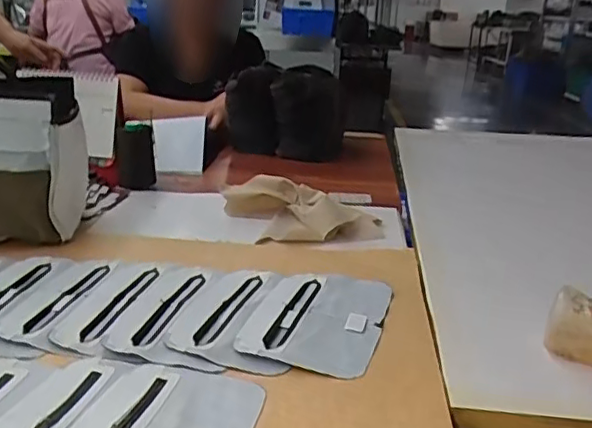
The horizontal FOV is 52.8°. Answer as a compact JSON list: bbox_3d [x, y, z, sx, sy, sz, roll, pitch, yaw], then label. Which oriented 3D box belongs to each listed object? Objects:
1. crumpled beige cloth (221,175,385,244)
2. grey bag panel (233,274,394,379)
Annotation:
[{"bbox_3d":[0.012,-0.011,0.895,0.217,0.050,0.155,-3,21,-16],"label":"crumpled beige cloth"},{"bbox_3d":[0.026,0.108,0.635,0.131,0.010,0.189,9,20,14],"label":"grey bag panel"}]

